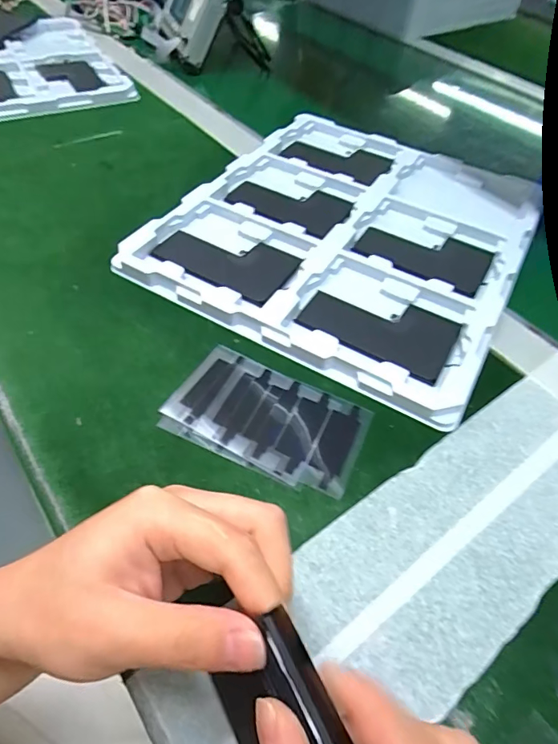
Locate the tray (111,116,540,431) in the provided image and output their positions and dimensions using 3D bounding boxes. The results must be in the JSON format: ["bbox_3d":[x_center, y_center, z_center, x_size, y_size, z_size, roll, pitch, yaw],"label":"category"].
[{"bbox_3d":[0.064,-0.128,0.396,0.273,0.013,0.304,27,56,16],"label":"tray"}]

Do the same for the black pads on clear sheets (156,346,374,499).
[{"bbox_3d":[-0.007,0.027,0.279,0.117,0.004,0.071,23,55,13],"label":"black pads on clear sheets"}]

